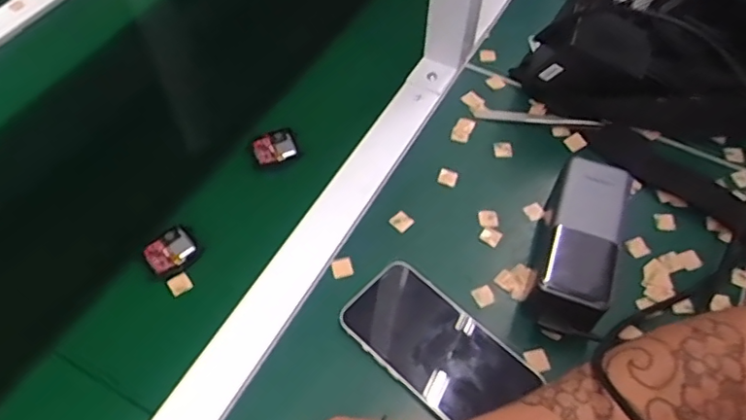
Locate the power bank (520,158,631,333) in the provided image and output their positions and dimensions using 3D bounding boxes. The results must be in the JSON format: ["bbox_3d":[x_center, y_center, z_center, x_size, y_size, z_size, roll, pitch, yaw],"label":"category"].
[{"bbox_3d":[0.156,0.027,0.445,0.053,0.050,0.133,16,57,10],"label":"power bank"}]

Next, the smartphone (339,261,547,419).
[{"bbox_3d":[0.046,0.098,0.422,0.133,0.012,0.073,37,62,22],"label":"smartphone"}]

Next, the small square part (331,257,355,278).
[{"bbox_3d":[-0.024,0.045,0.463,0.017,0.004,0.016,-14,57,-11],"label":"small square part"}]

